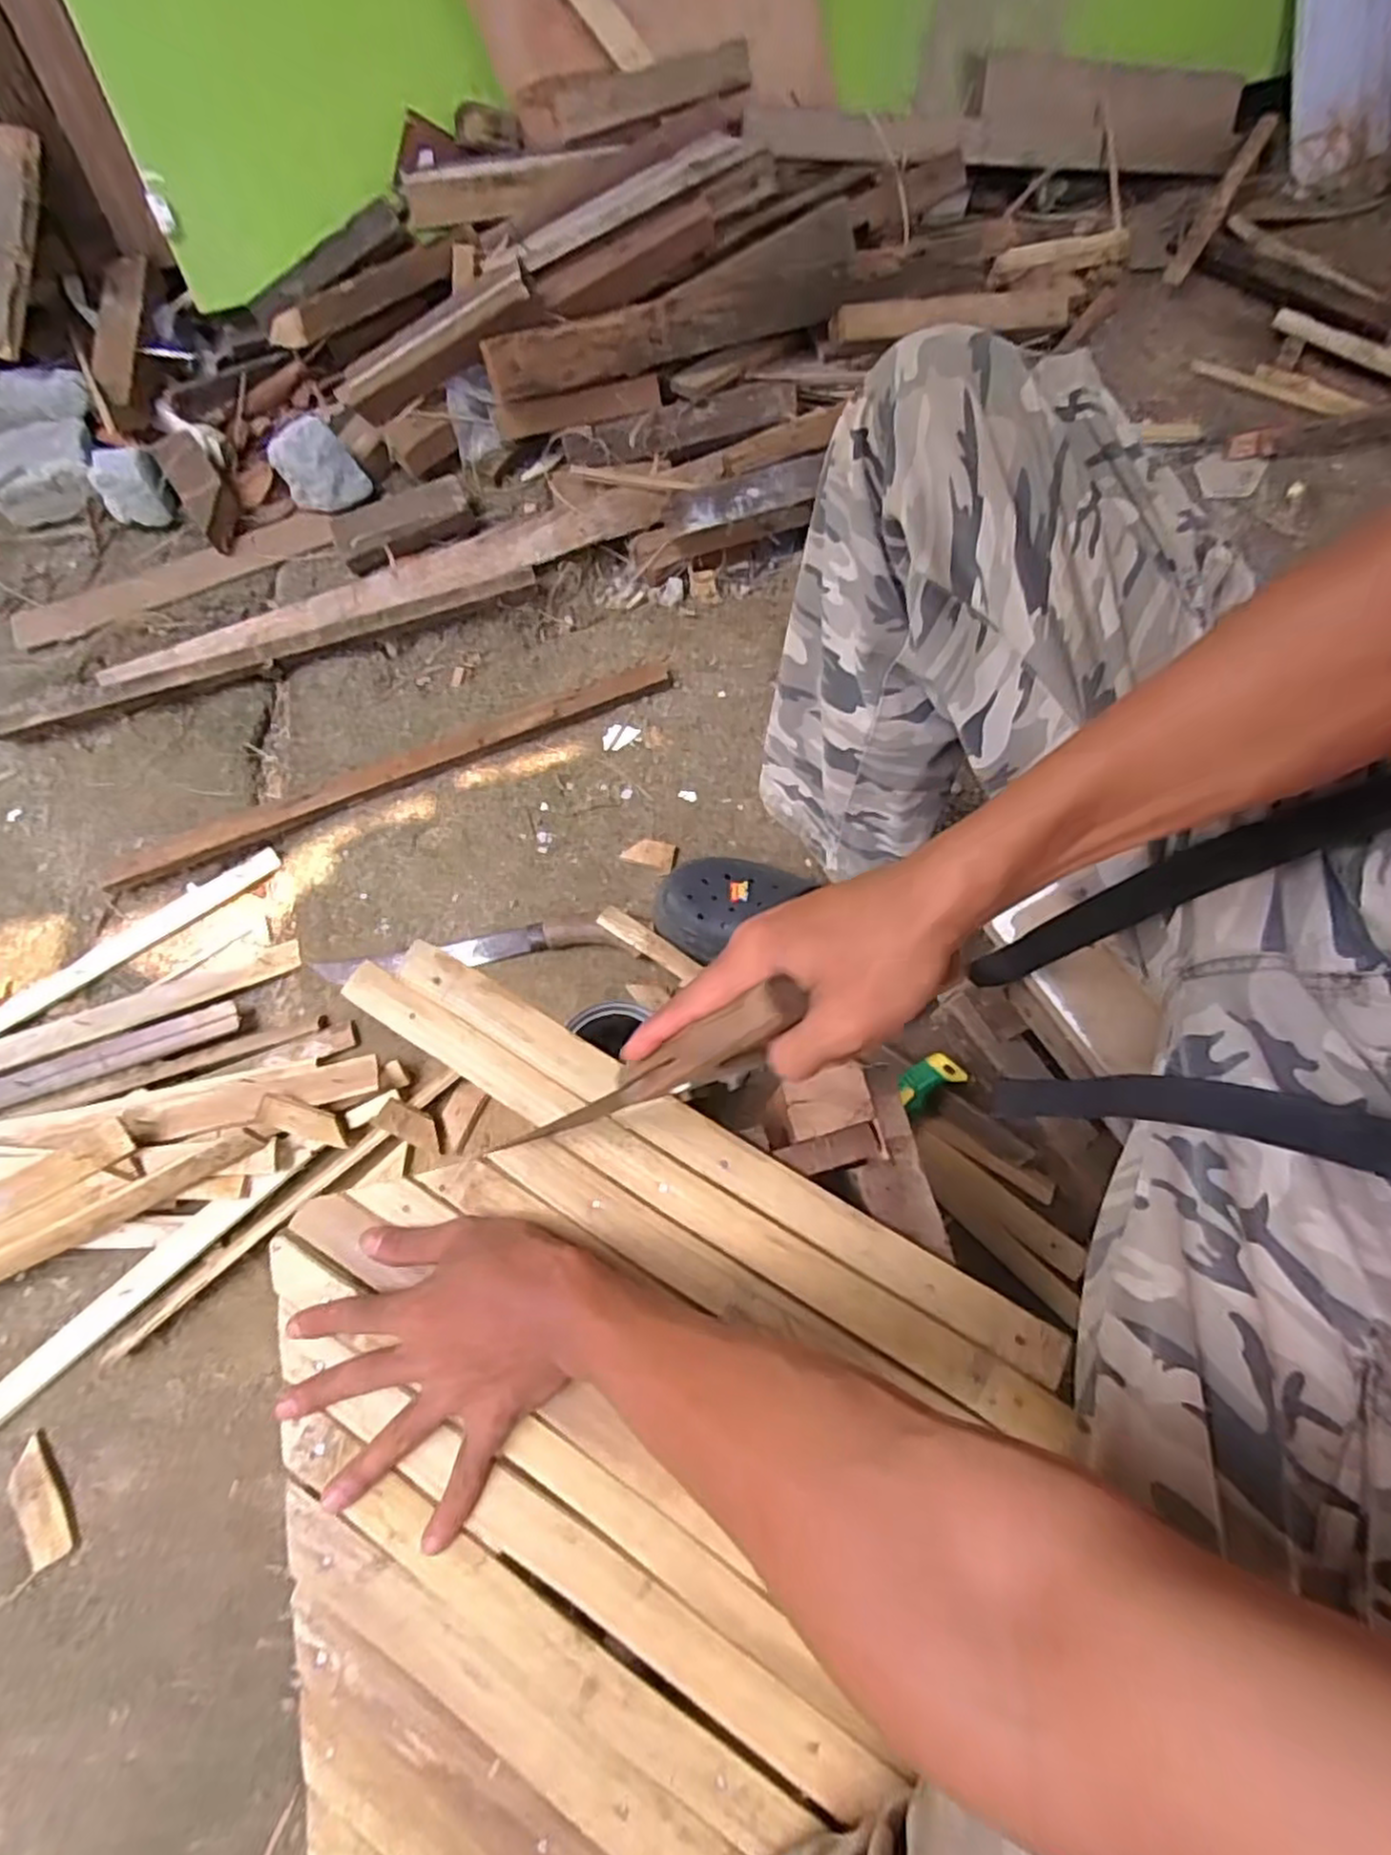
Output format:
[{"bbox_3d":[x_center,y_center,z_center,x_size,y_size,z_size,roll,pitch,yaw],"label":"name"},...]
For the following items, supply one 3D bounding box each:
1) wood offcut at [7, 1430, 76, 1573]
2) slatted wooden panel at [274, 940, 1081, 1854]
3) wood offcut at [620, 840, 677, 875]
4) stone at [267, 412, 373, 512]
[{"bbox_3d":[-0.561,0.490,0.635,0.039,0.011,0.096,-32,73,-9],"label":"wood offcut"},{"bbox_3d":[-0.085,0.272,0.398,0.440,0.019,0.383,29,74,11],"label":"slatted wooden panel"},{"bbox_3d":[-0.051,-0.081,0.815,0.057,0.010,0.034,16,72,7],"label":"wood offcut"},{"bbox_3d":[-0.476,-0.582,0.945,0.097,0.089,0.055,-29,73,-8],"label":"stone"}]

